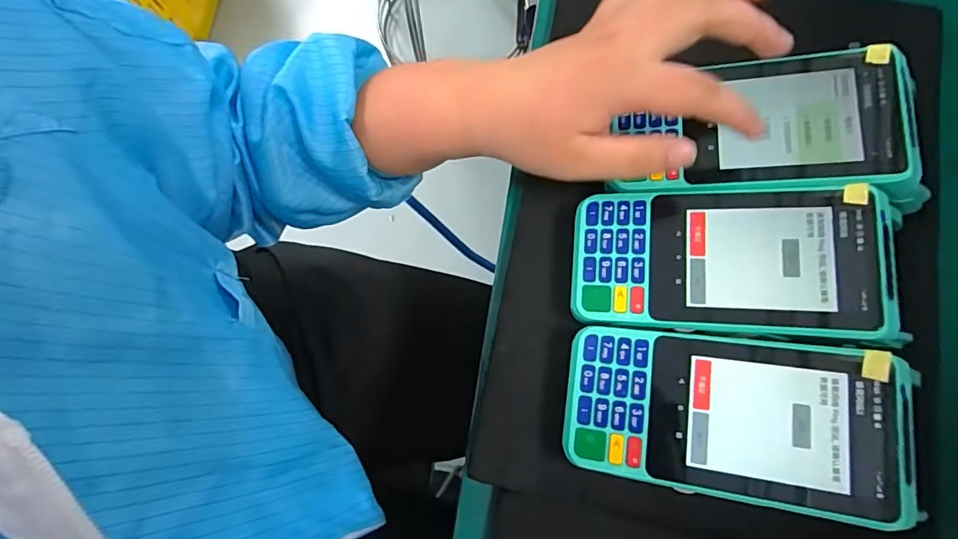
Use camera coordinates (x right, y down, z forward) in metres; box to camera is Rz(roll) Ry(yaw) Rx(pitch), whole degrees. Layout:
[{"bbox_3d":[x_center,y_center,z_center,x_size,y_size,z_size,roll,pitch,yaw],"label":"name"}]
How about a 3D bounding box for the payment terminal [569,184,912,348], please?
[{"bbox_3d":[0.125,-0.003,0.264,0.144,0.067,0.079,5,78,2],"label":"payment terminal"}]

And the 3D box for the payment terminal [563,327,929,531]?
[{"bbox_3d":[0.118,0.074,0.246,0.145,0.064,0.078,7,78,2],"label":"payment terminal"}]

